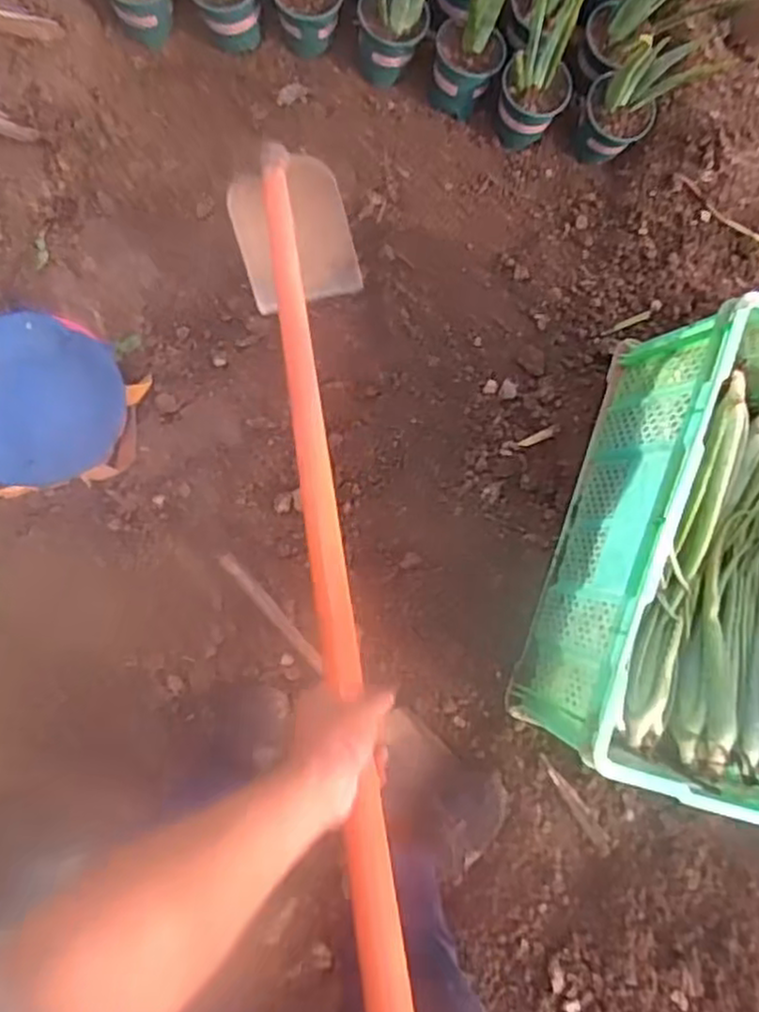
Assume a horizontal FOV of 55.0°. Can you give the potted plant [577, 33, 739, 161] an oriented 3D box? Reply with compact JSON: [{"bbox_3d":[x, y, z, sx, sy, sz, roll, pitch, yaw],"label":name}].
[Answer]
[{"bbox_3d":[0.442,-0.698,1.214,0.156,0.207,0.106,-24,90,-7],"label":"potted plant"}]

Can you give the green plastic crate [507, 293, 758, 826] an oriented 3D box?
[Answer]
[{"bbox_3d":[0.513,0.079,1.051,0.417,0.245,0.637,19,85,-5],"label":"green plastic crate"}]

